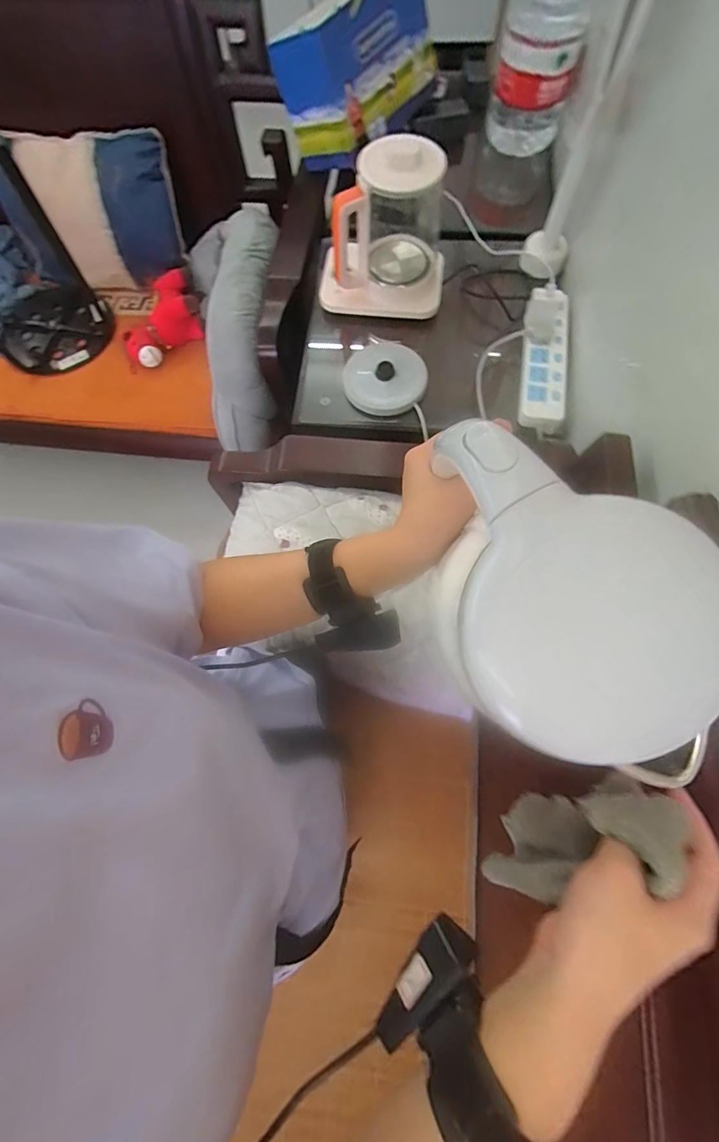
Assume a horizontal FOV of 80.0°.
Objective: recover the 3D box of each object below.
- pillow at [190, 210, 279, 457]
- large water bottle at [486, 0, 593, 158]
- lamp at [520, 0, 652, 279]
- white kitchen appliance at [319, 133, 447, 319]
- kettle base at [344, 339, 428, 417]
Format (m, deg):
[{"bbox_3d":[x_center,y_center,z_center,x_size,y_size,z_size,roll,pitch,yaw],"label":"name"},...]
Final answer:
[{"bbox_3d":[-0.307,-0.594,1.021,0.251,0.258,0.573,-5,87,1],"label":"pillow"},{"bbox_3d":[0.360,-1.049,0.843,0.153,0.345,0.156,15,74,7],"label":"large water bottle"},{"bbox_3d":[0.370,-0.718,0.668,0.083,0.469,0.113,20,74,8],"label":"lamp"},{"bbox_3d":[0.040,-0.633,0.786,0.233,0.234,0.216,-1,72,2],"label":"white kitchen appliance"},{"bbox_3d":[0.048,-0.357,0.796,0.148,0.023,0.135,5,95,11],"label":"kettle base"}]

